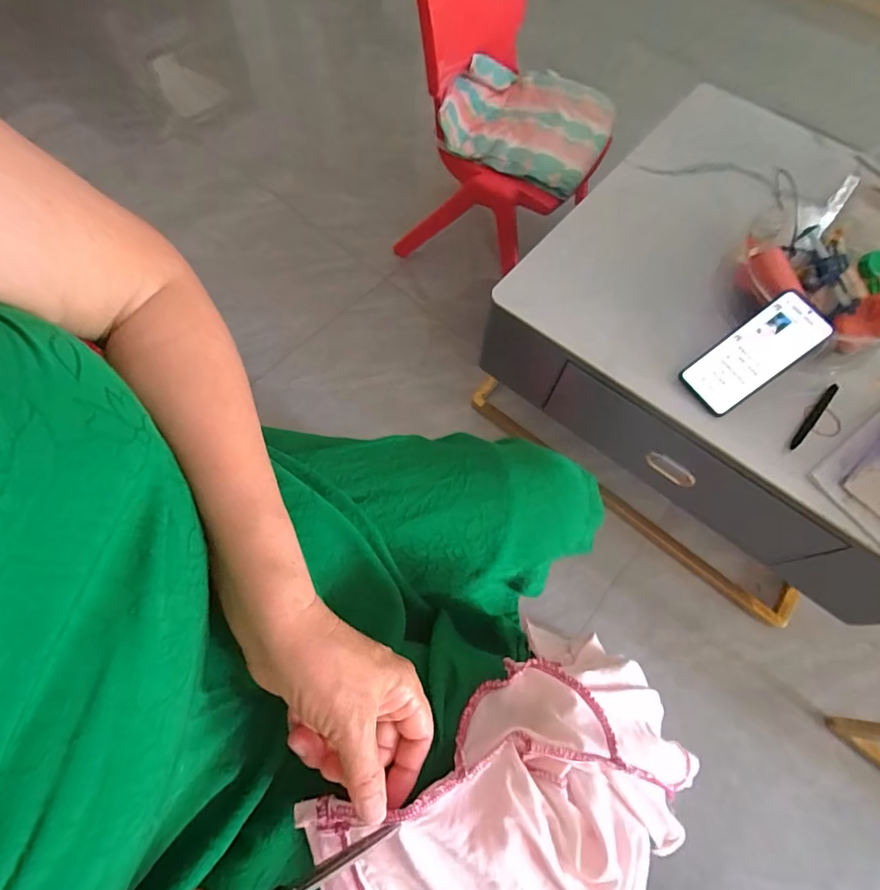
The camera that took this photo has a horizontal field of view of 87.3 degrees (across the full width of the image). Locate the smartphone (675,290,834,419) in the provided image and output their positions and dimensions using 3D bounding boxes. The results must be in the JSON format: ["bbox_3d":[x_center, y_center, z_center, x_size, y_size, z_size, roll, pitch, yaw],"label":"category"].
[{"bbox_3d":[0.397,-0.114,0.582,0.165,0.009,0.074,-42,82,13],"label":"smartphone"}]

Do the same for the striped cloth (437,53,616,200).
[{"bbox_3d":[0.177,-0.628,0.873,0.289,0.087,0.279,19,69,6],"label":"striped cloth"}]

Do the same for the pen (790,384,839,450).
[{"bbox_3d":[0.486,-0.037,0.599,0.011,0.005,0.127,43,74,14],"label":"pen"}]

